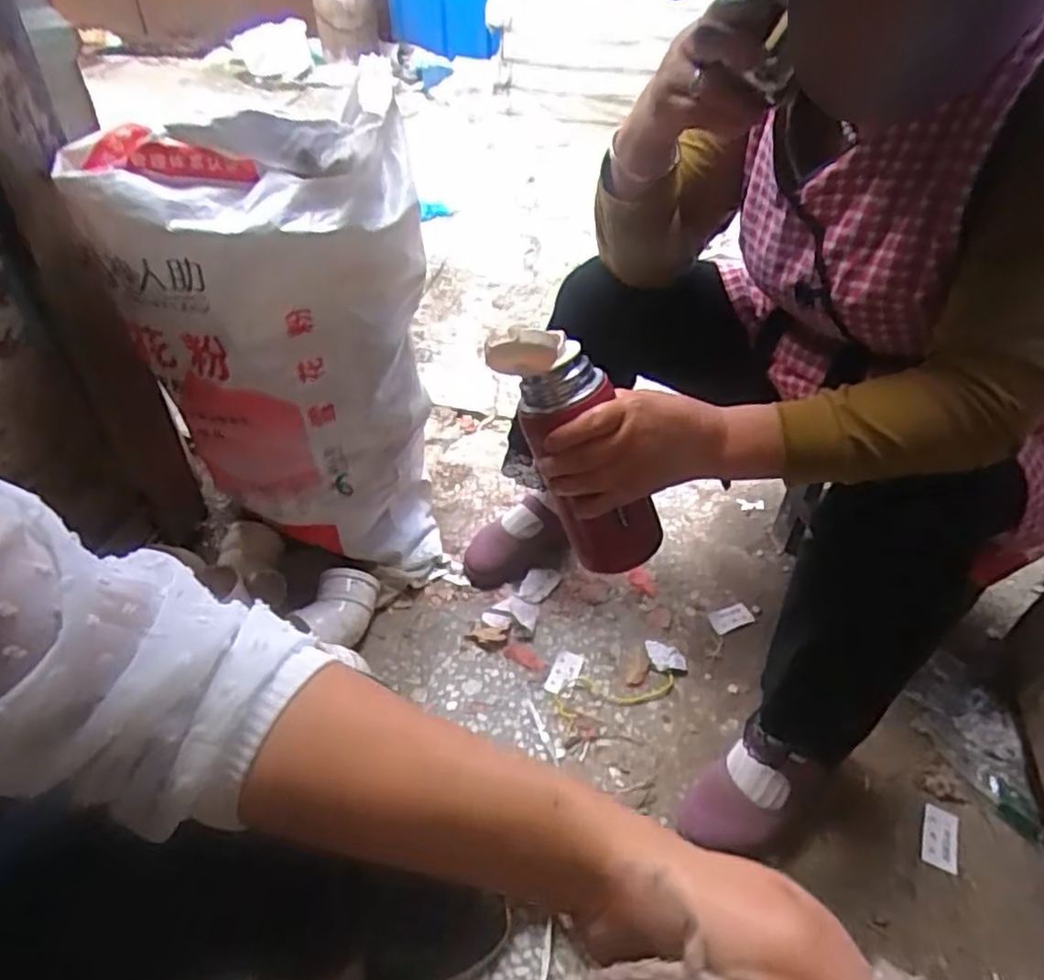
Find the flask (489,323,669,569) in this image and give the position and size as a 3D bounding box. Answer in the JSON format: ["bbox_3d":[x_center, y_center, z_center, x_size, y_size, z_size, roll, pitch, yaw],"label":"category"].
[{"bbox_3d":[0.045,-0.033,0.541,0.067,0.223,0.078,-2,33,39],"label":"flask"}]

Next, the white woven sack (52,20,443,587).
[{"bbox_3d":[-0.282,-0.147,0.869,0.319,0.570,0.221,4,42,3],"label":"white woven sack"}]

